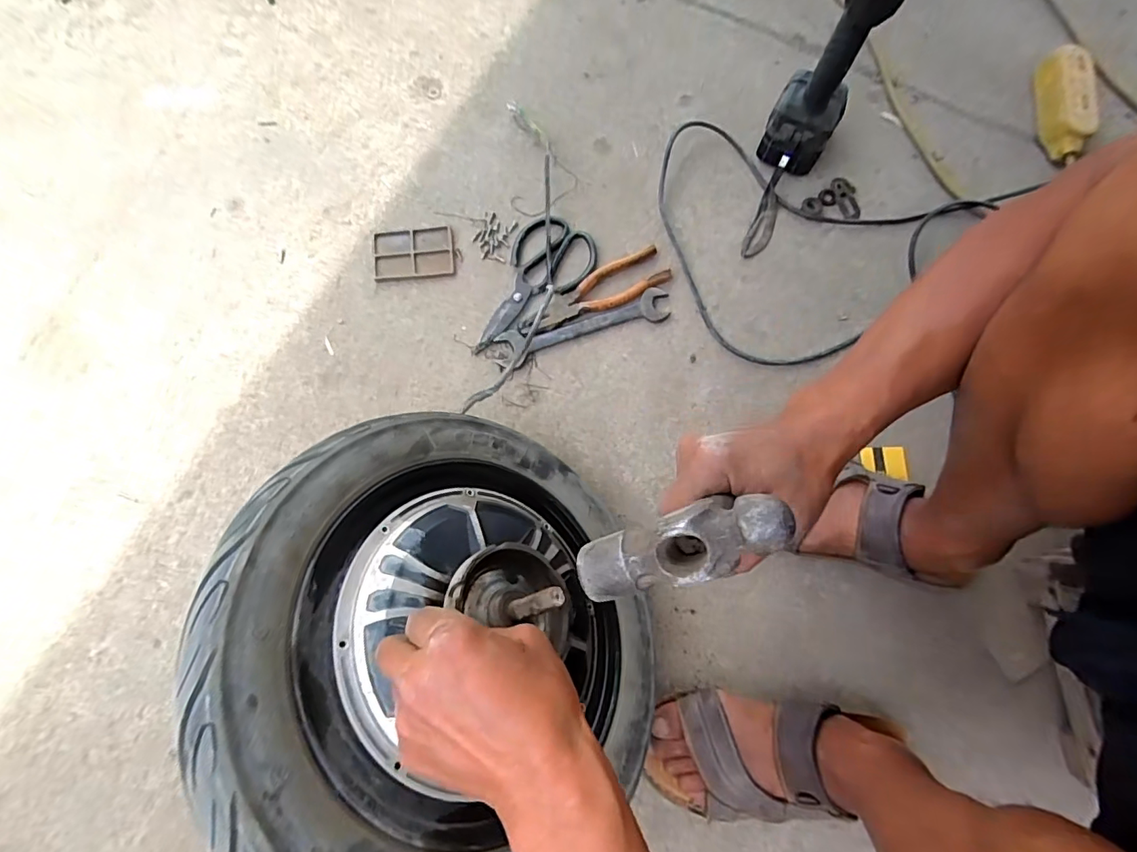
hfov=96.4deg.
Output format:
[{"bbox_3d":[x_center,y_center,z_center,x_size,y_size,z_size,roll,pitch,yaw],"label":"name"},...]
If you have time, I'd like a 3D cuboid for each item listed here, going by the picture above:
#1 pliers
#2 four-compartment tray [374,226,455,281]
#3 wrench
[{"bbox_3d":[0.030,-0.163,0.624,0.197,0.019,0.046,-25,79,-8],"label":"pliers"},{"bbox_3d":[-0.198,-0.223,0.651,0.099,0.005,0.071,-5,77,-3],"label":"four-compartment tray"},{"bbox_3d":[0.018,-0.122,0.620,0.218,0.009,0.041,-17,78,-6],"label":"wrench"}]

